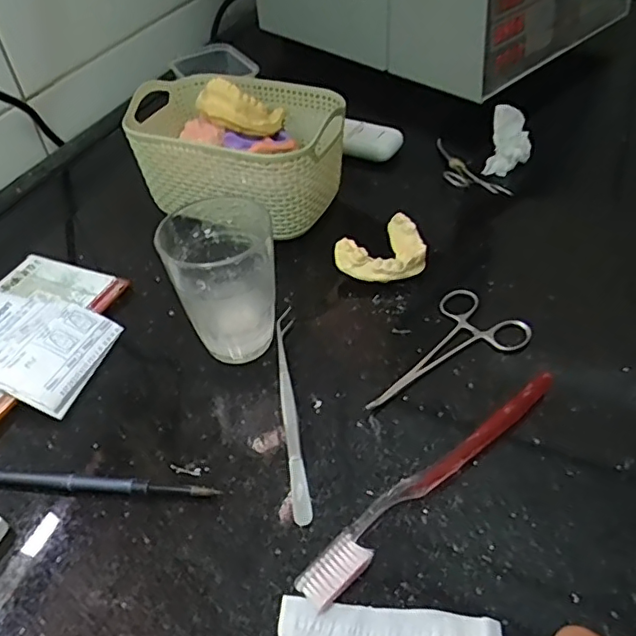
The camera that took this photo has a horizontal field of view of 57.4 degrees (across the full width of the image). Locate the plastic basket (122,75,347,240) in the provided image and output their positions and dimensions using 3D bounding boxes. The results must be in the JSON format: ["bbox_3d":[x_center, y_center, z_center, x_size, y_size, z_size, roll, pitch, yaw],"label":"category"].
[{"bbox_3d":[-0.064,-0.138,0.487,0.167,0.086,0.119,15,49,19],"label":"plastic basket"}]

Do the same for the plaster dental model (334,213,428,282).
[{"bbox_3d":[0.051,-0.046,0.429,0.068,0.027,0.048,-30,50,-24],"label":"plaster dental model"}]

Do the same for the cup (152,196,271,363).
[{"bbox_3d":[-0.060,-0.025,0.375,0.066,0.090,0.065,-2,44,2],"label":"cup"}]

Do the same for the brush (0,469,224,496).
[{"bbox_3d":[-0.137,0.091,0.325,0.165,0.008,0.009,2,44,7],"label":"brush"}]

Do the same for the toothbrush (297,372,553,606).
[{"bbox_3d":[0.063,0.082,0.312,0.184,0.017,0.022,-33,51,-26],"label":"toothbrush"}]

